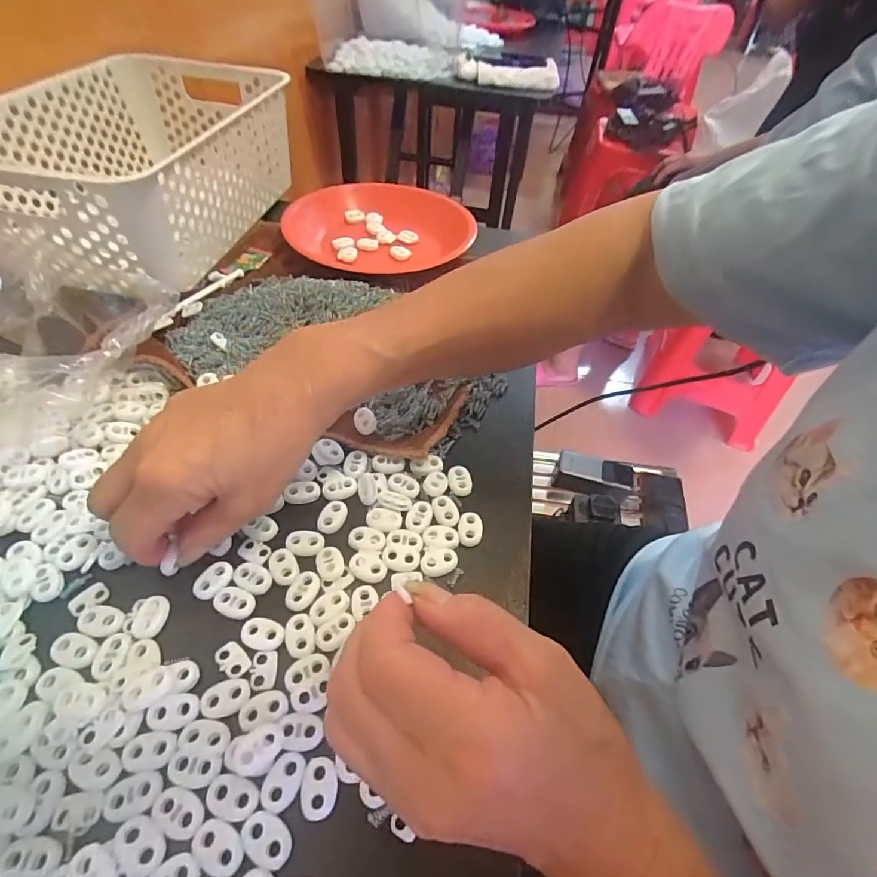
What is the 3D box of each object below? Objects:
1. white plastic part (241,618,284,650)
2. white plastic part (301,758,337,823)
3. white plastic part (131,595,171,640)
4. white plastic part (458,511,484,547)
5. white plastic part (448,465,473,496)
[{"bbox_3d":[-0.093,0.103,0.249,0.022,0.004,0.015,11,50,4],"label":"white plastic part"},{"bbox_3d":[-0.053,0.154,0.208,0.015,0.004,0.022,-2,51,-6],"label":"white plastic part"},{"bbox_3d":[-0.154,0.094,0.251,0.018,0.004,0.022,7,50,1],"label":"white plastic part"},{"bbox_3d":[0.020,0.055,0.295,0.015,0.004,0.020,5,50,0],"label":"white plastic part"},{"bbox_3d":[0.015,0.028,0.319,0.015,0.007,0.020,-3,51,-7],"label":"white plastic part"}]

